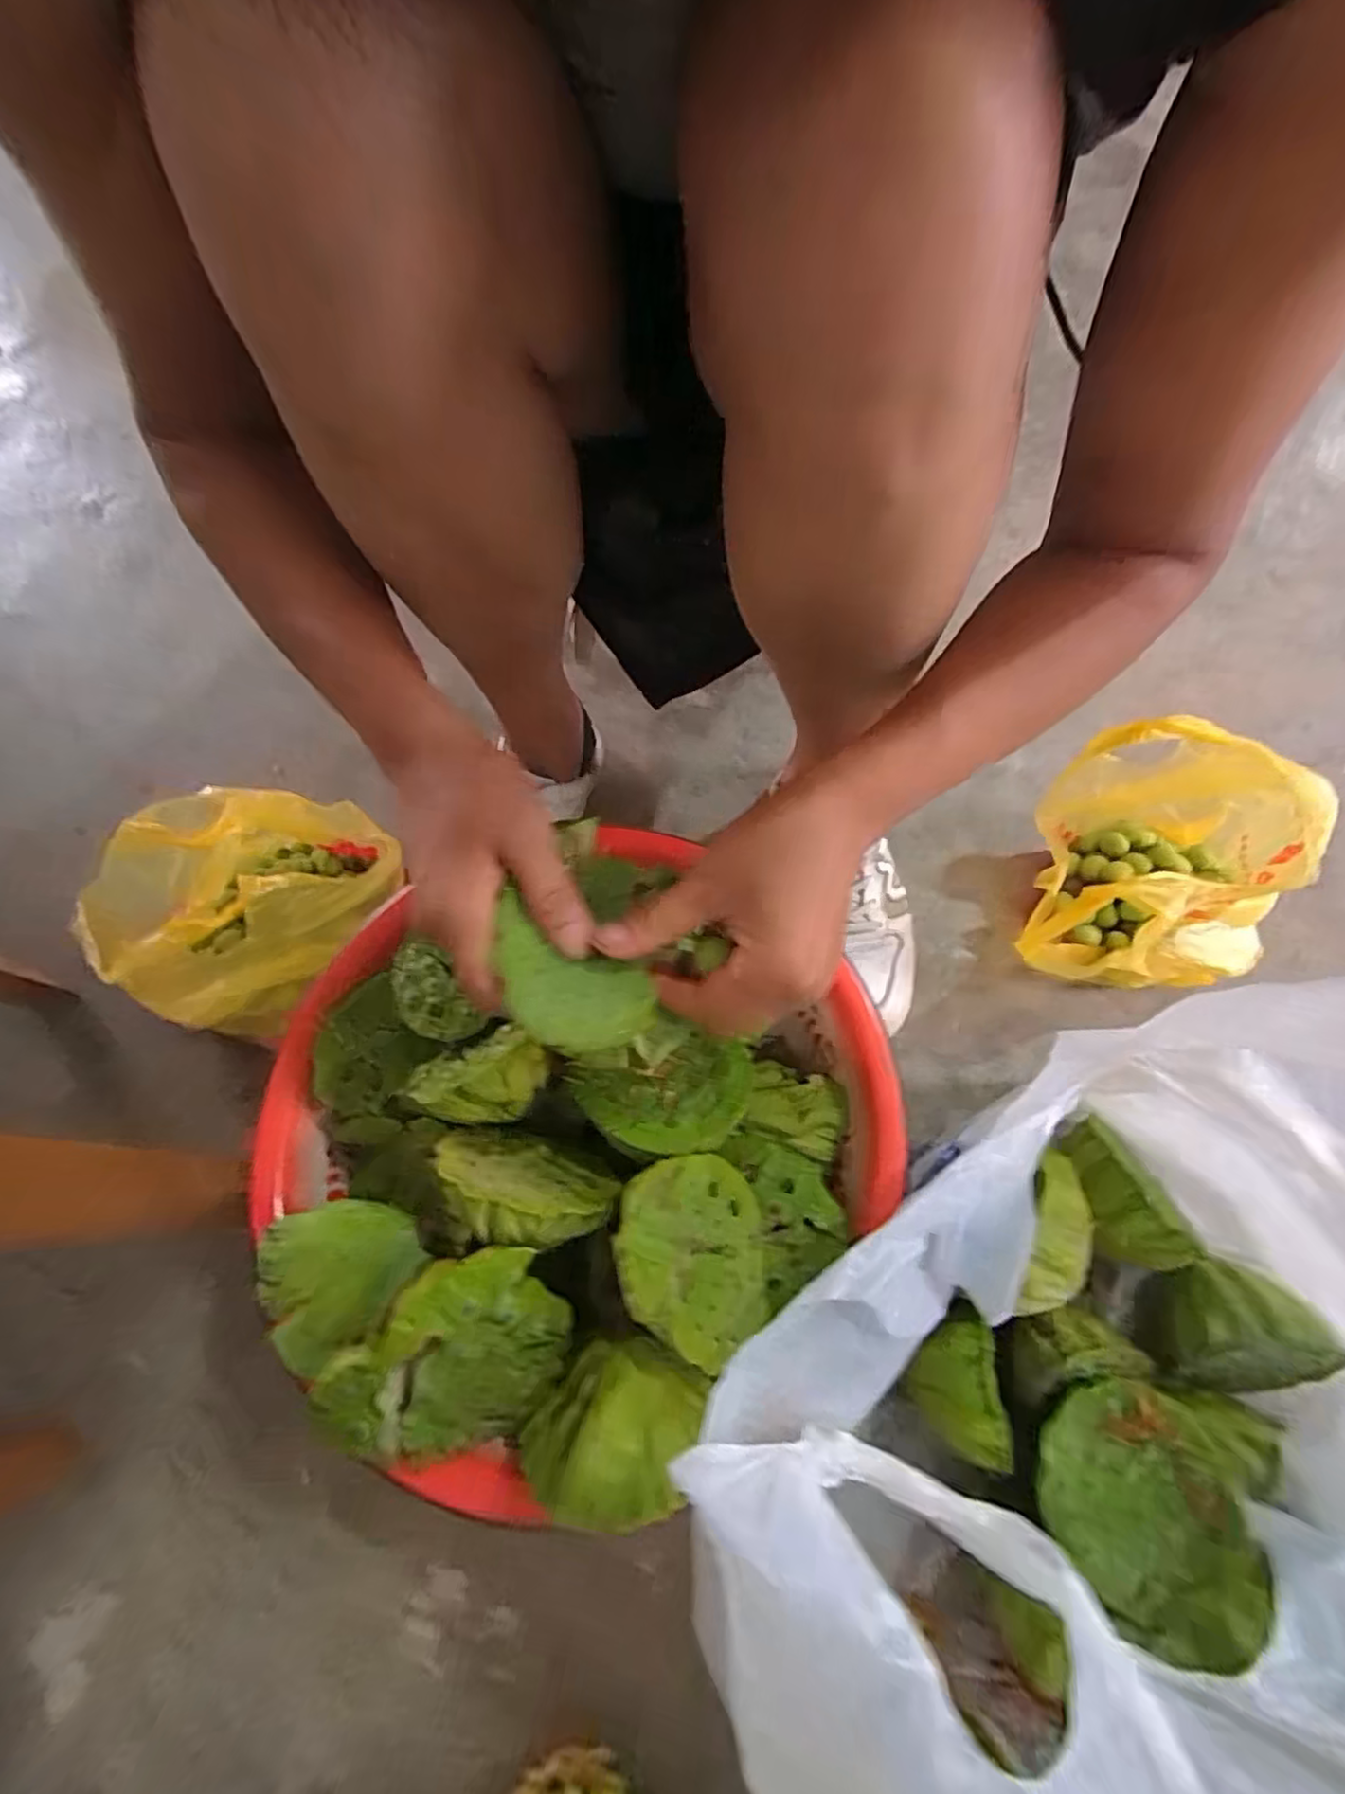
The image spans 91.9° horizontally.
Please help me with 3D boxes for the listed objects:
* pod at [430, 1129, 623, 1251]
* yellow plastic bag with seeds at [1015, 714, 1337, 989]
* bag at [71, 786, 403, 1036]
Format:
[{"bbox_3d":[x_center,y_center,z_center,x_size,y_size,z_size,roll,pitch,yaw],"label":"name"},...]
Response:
[{"bbox_3d":[-0.076,0.145,0.324,0.092,0.060,0.046,13,66,7],"label":"pod"},{"bbox_3d":[0.349,-0.020,0.456,0.168,0.153,0.194,17,67,9],"label":"yellow plastic bag with seeds"},{"bbox_3d":[-0.305,-0.005,0.477,0.153,0.130,0.173,33,70,15],"label":"bag"}]

